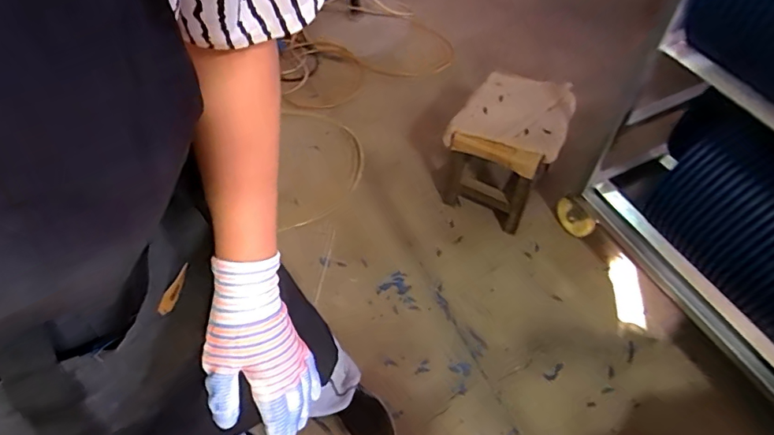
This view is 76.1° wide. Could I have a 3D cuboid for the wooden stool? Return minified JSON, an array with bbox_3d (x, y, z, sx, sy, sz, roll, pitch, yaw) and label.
[{"bbox_3d":[0.351,-0.202,1.476,0.290,0.299,0.345,27,58,18],"label":"wooden stool"}]

